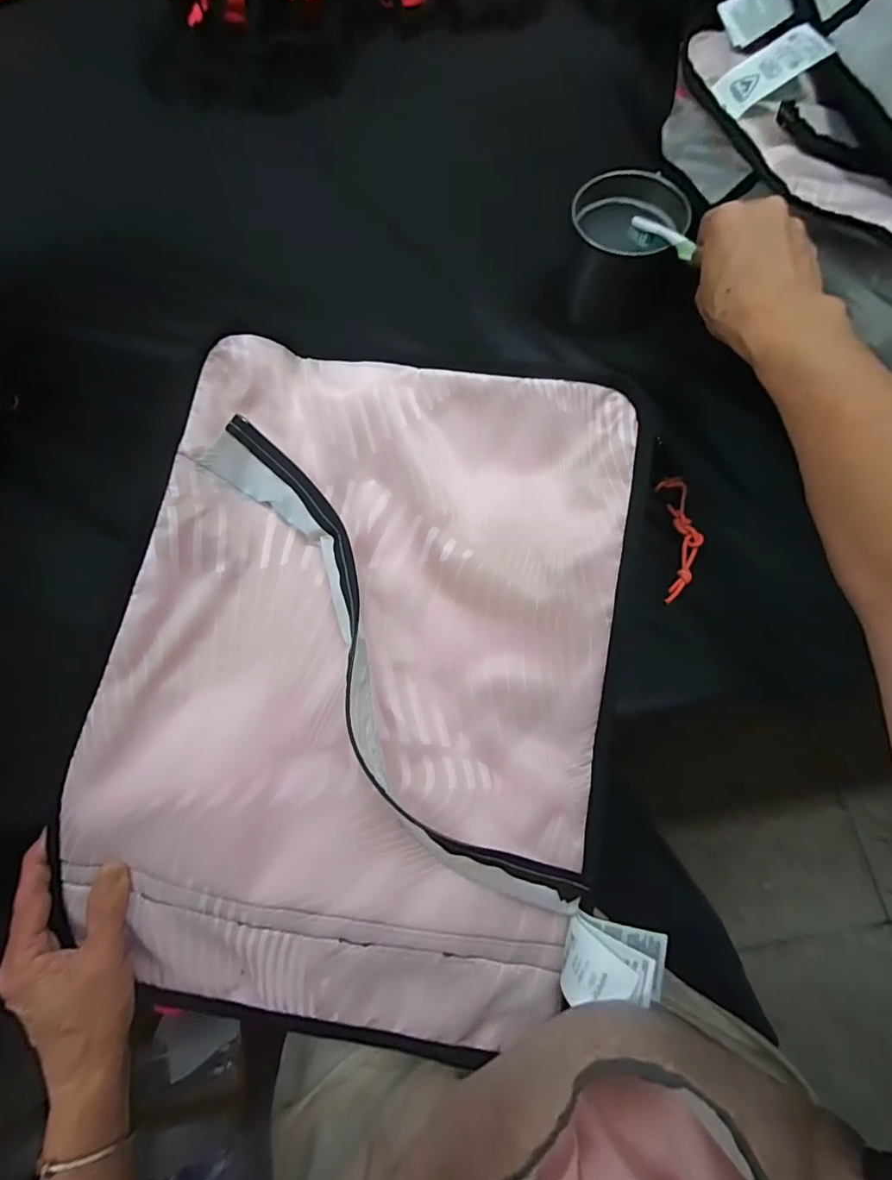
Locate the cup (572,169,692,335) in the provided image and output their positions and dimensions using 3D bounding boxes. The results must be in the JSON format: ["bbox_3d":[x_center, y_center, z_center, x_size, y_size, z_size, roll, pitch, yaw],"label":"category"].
[{"bbox_3d":[0.173,-0.327,0.481,0.101,0.094,0.089,-8,73,-1],"label":"cup"}]

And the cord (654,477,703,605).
[{"bbox_3d":[0.206,-0.045,0.435,0.029,0.025,0.113,1,73,2],"label":"cord"}]

